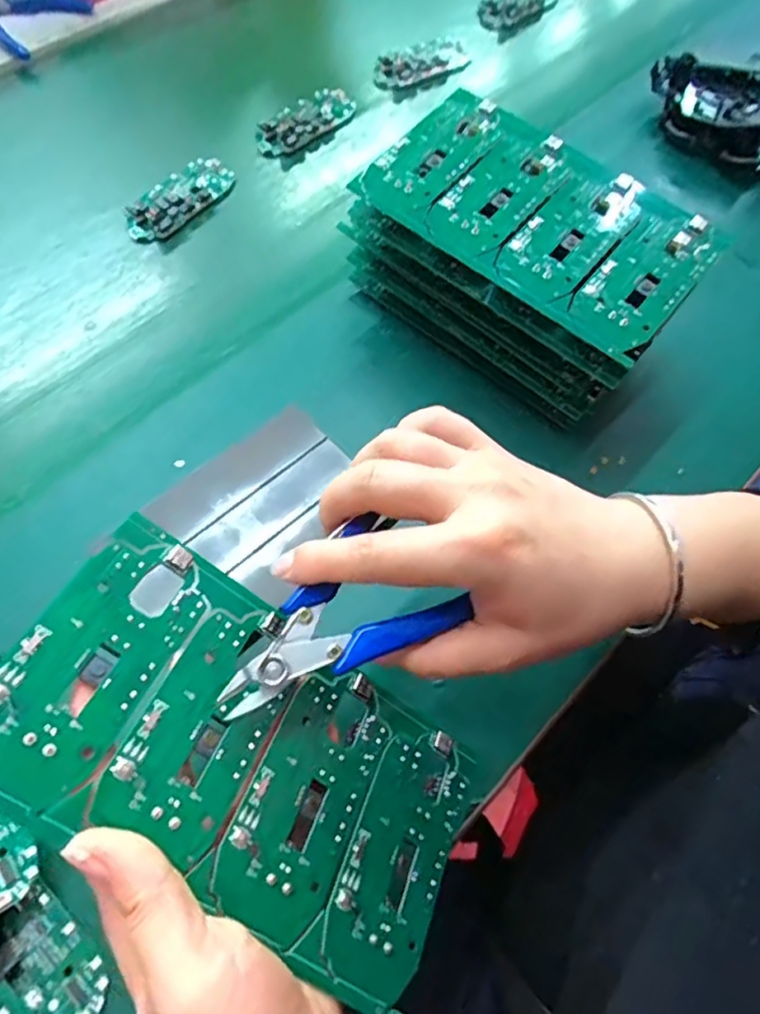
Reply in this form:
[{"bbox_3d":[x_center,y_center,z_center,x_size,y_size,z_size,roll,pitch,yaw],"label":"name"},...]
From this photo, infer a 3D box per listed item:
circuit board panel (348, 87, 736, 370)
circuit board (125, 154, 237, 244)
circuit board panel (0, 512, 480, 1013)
[{"bbox_3d":[0.088,-0.164,0.350,0.185,0.016,0.102,38,77,13],"label":"circuit board panel"},{"bbox_3d":[-0.161,-0.246,0.495,0.044,0.013,0.099,33,68,14],"label":"circuit board"},{"bbox_3d":[-0.046,0.096,0.237,0.188,0.004,0.104,39,48,-13],"label":"circuit board panel"}]

